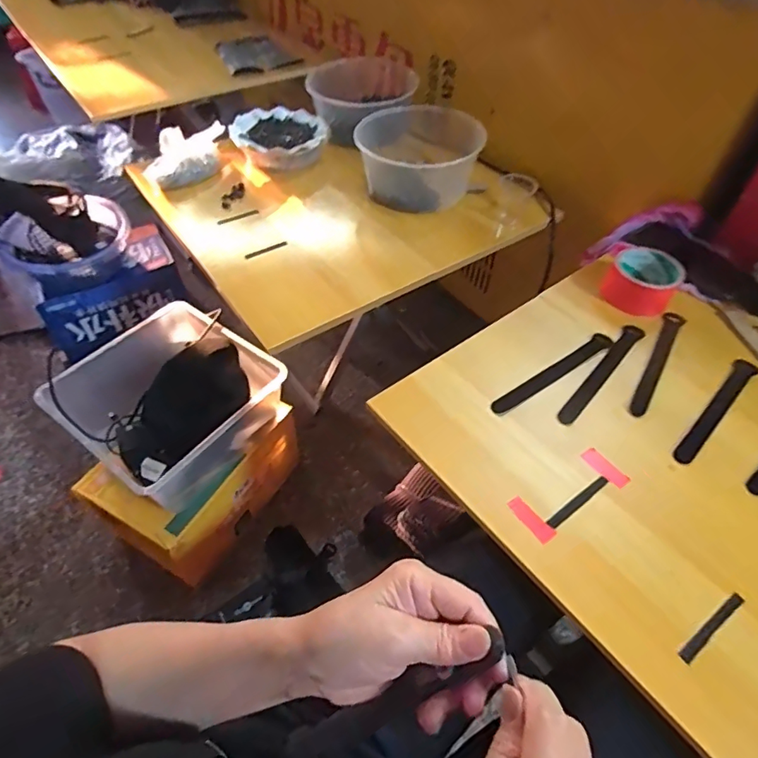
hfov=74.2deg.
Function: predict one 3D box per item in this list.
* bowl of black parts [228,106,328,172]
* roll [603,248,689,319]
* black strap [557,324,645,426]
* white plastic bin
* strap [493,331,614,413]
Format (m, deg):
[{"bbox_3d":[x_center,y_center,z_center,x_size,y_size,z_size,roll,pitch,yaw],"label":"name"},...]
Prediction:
[{"bbox_3d":[-0.199,-0.487,1.015,0.189,0.052,0.178,-15,52,-13],"label":"bowl of black parts"},{"bbox_3d":[0.349,-0.129,0.666,0.083,0.048,0.091,0,49,0],"label":"roll"},{"bbox_3d":[0.269,-0.011,0.599,0.020,0.004,0.202,34,56,26],"label":"black strap"},{"bbox_3d":[-0.361,0.047,0.886,0.308,0.160,0.299,32,57,23],"label":"white plastic bin"},{"bbox_3d":[0.209,-0.009,0.592,0.195,0.004,0.022,-29,55,-24],"label":"strap"}]

